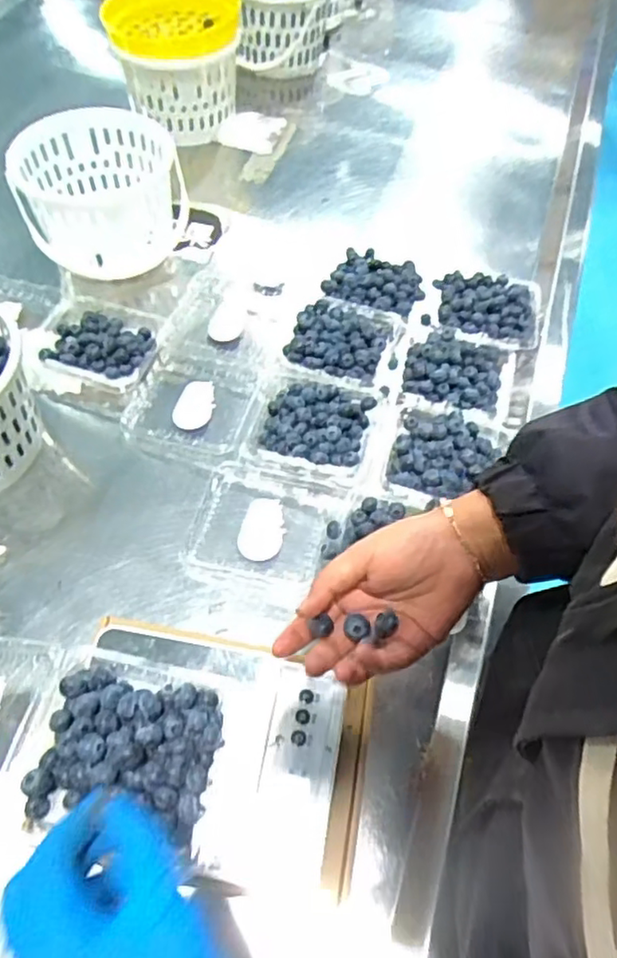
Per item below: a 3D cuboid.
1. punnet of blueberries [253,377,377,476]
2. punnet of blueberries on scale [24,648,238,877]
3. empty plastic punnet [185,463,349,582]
[{"bbox_3d":[0.005,-0.060,0.618,0.107,0.036,0.105,13,60,9],"label":"punnet of blueberries"},{"bbox_3d":[-0.105,0.169,0.396,0.116,0.033,0.106,9,60,7],"label":"punnet of blueberries on scale"},{"bbox_3d":[-0.039,0.039,0.575,0.133,0.045,0.111,10,59,5],"label":"empty plastic punnet"}]

